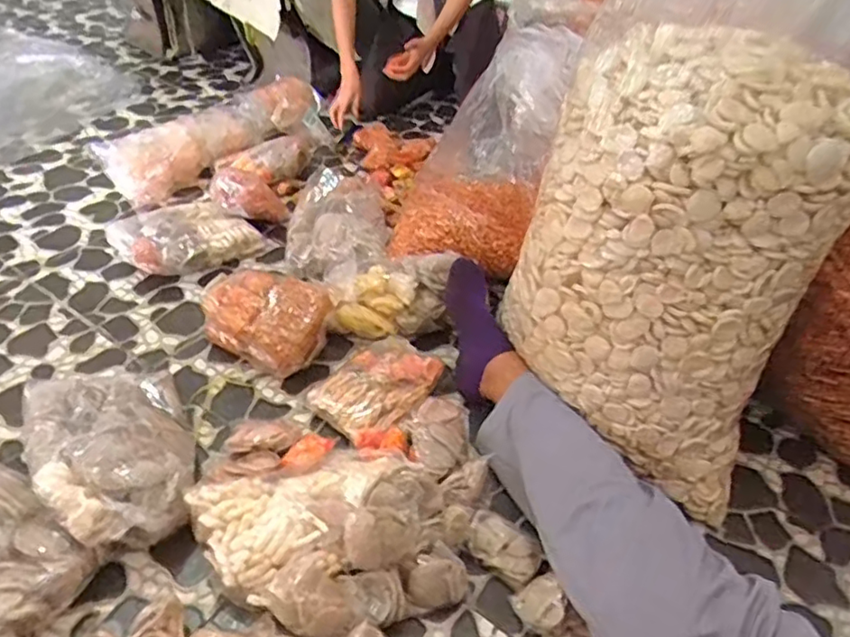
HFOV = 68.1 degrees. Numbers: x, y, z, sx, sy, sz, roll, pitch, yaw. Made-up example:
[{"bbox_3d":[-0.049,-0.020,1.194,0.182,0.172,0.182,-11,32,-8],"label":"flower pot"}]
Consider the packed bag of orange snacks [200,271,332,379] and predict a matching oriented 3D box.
[{"bbox_3d":[-0.279,-0.001,1.080,0.211,0.120,0.121,18,42,15],"label":"packed bag of orange snacks"}]

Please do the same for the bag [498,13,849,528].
[{"bbox_3d":[0.326,-0.063,0.824,0.389,0.540,0.222,33,48,29],"label":"bag"}]

